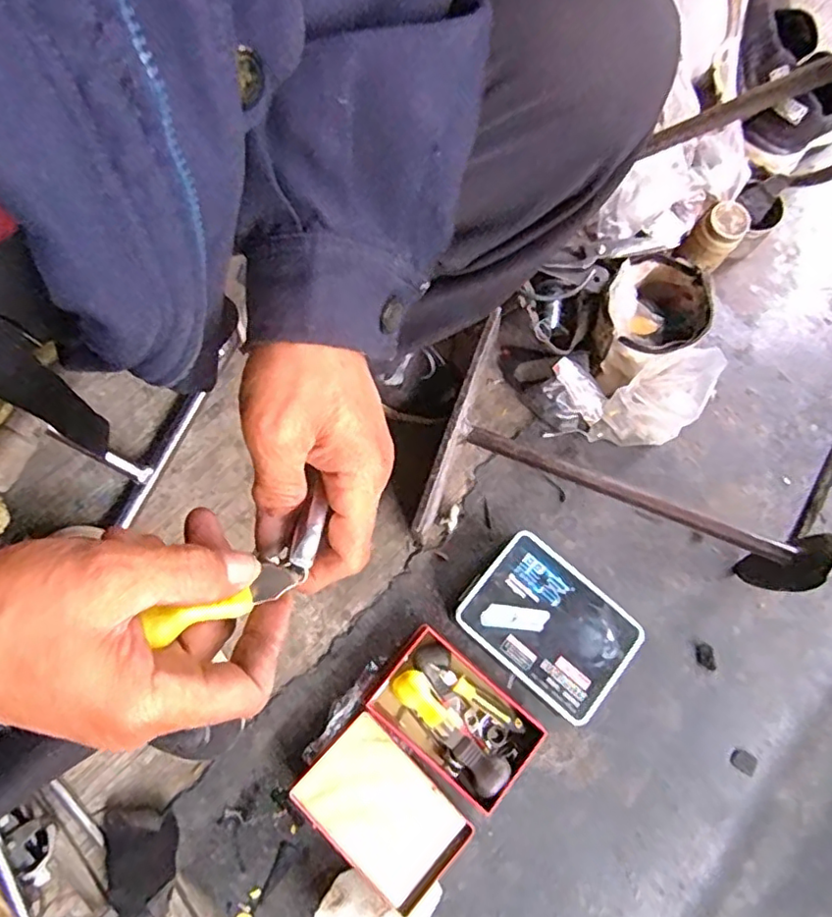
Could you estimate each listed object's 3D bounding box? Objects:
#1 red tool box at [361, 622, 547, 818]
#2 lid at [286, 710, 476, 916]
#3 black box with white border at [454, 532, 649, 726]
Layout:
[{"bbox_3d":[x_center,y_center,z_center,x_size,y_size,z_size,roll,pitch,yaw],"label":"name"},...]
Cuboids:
[{"bbox_3d":[0.036,0.256,0.608,0.157,0.038,0.100,40,76,9],"label":"red tool box"},{"bbox_3d":[-0.032,0.339,0.588,0.102,0.029,0.156,-43,82,-14],"label":"lid"},{"bbox_3d":[0.132,0.168,0.617,0.164,0.038,0.119,41,76,7],"label":"black box with white border"}]

